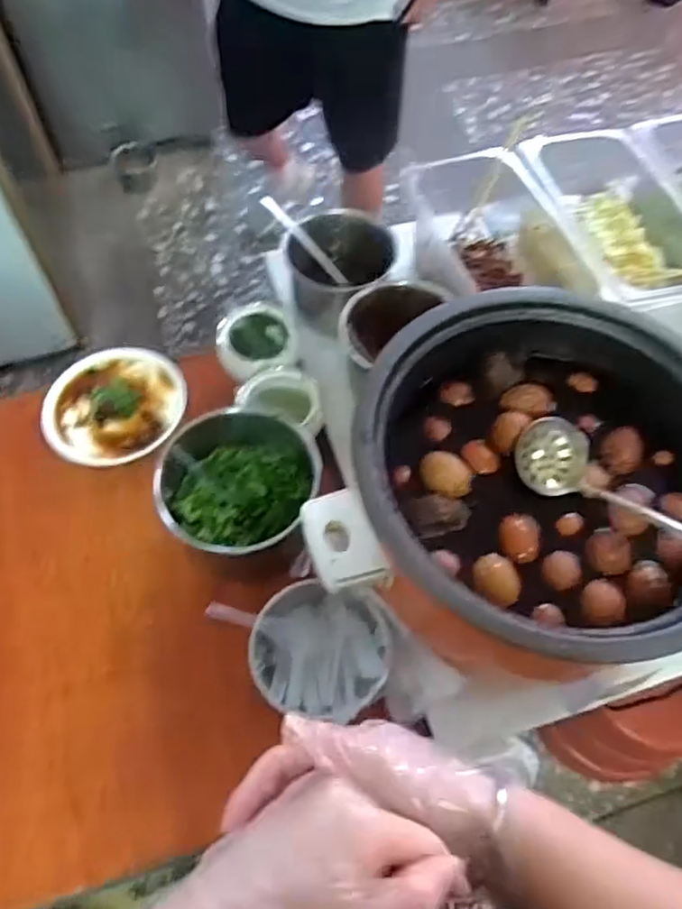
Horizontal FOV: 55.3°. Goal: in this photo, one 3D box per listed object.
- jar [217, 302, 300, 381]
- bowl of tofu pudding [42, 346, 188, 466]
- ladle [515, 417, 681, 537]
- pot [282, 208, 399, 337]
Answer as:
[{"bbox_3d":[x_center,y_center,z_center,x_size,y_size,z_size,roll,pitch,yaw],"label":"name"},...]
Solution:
[{"bbox_3d":[-0.112,-0.151,0.900,0.103,0.062,0.112,0,60,-1],"label":"jar"},{"bbox_3d":[-0.291,-0.067,0.832,0.177,0.040,0.174,0,60,-1],"label":"bowl of tofu pudding"},{"bbox_3d":[0.266,0.046,0.565,0.073,0.050,0.248,-38,50,-20],"label":"ladle"},{"bbox_3d":[-0.005,-0.257,0.927,0.151,0.112,0.144,18,61,9],"label":"pot"}]

